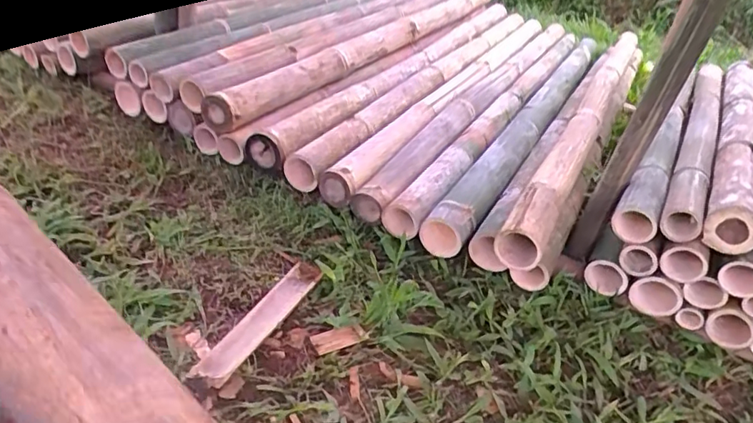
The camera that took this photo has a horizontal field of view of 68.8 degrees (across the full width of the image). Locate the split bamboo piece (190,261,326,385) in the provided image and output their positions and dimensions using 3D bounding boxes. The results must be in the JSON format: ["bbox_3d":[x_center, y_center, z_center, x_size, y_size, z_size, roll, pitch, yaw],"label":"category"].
[{"bbox_3d":[-0.179,0.172,0.878,0.066,0.028,0.297,23,37,18],"label":"split bamboo piece"}]

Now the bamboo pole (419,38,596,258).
[{"bbox_3d":[0.469,-0.295,1.552,0.095,0.089,1.510,24,36,18],"label":"bamboo pole"}]

